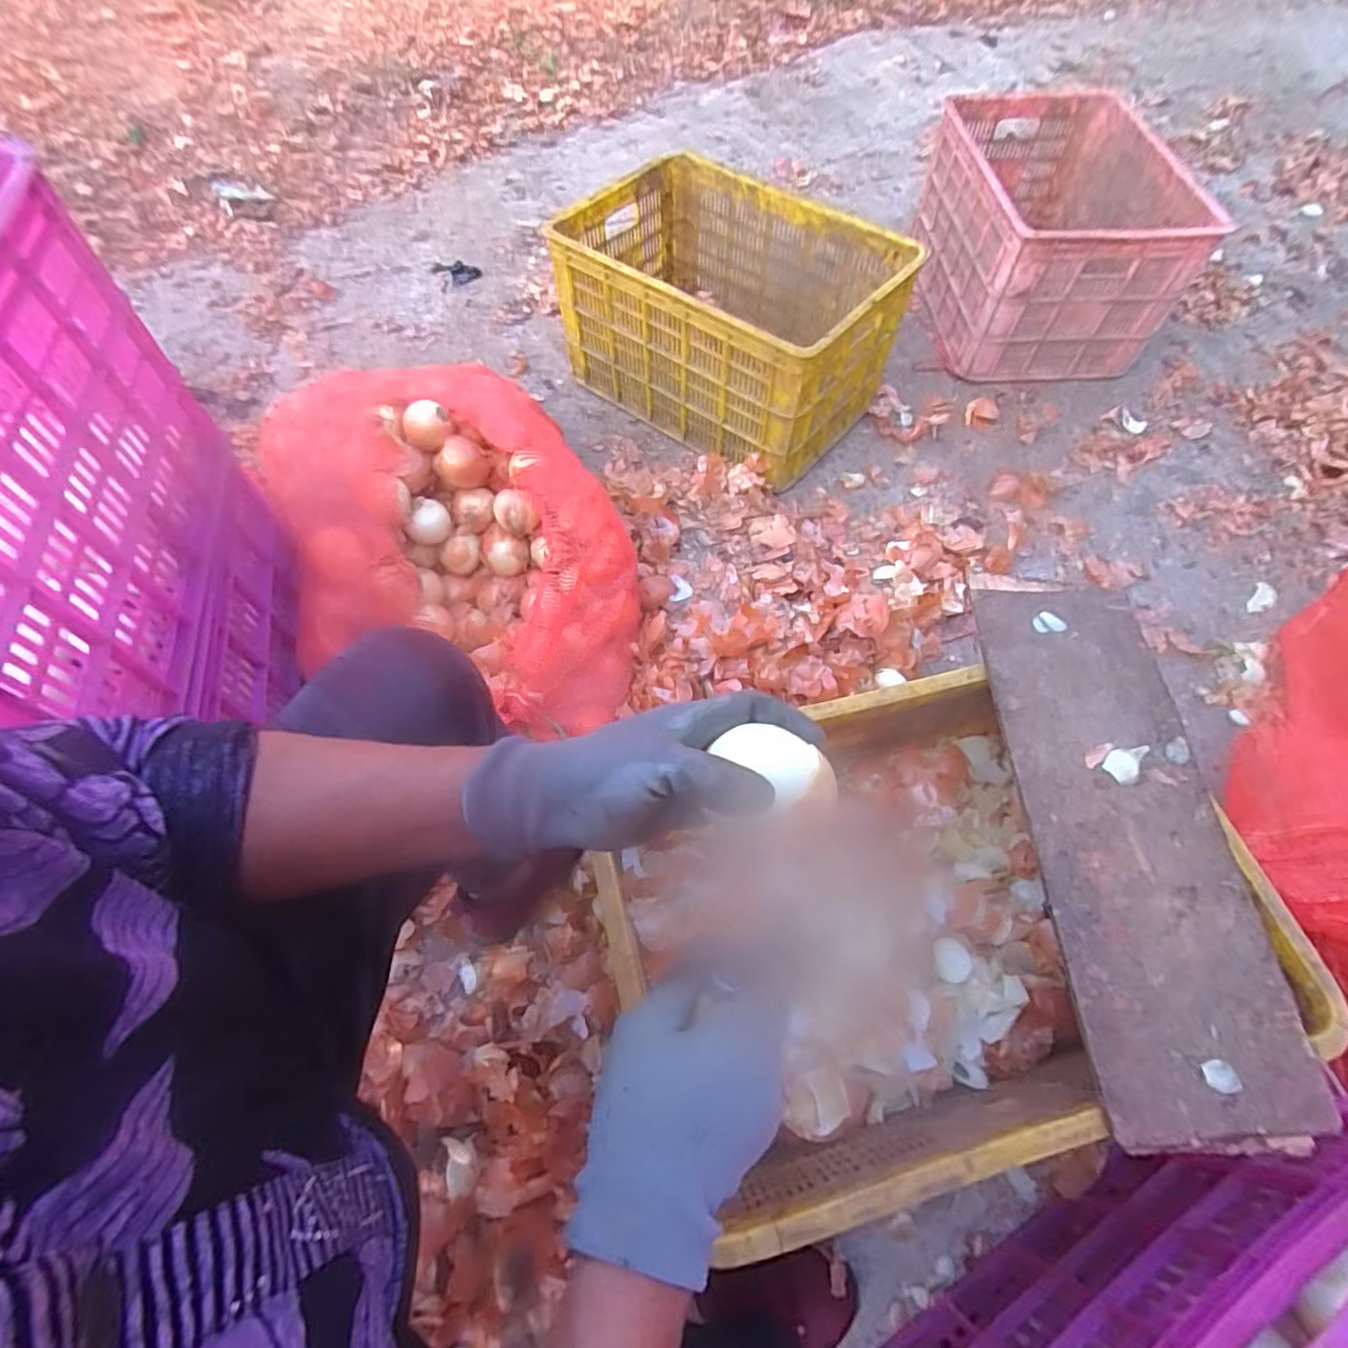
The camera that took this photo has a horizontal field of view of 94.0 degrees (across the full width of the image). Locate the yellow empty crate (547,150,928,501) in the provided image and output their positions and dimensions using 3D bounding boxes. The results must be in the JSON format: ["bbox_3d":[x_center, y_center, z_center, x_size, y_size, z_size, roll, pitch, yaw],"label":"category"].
[{"bbox_3d":[0.101,-0.633,1.125,0.519,0.270,0.371,37,69,17],"label":"yellow empty crate"}]

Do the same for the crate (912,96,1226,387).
[{"bbox_3d":[0.733,-0.861,1.245,0.385,0.265,0.510,0,63,0],"label":"crate"}]

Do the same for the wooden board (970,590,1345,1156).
[{"bbox_3d":[0.383,0.121,0.536,0.164,0.014,0.456,0,63,0],"label":"wooden board"}]

